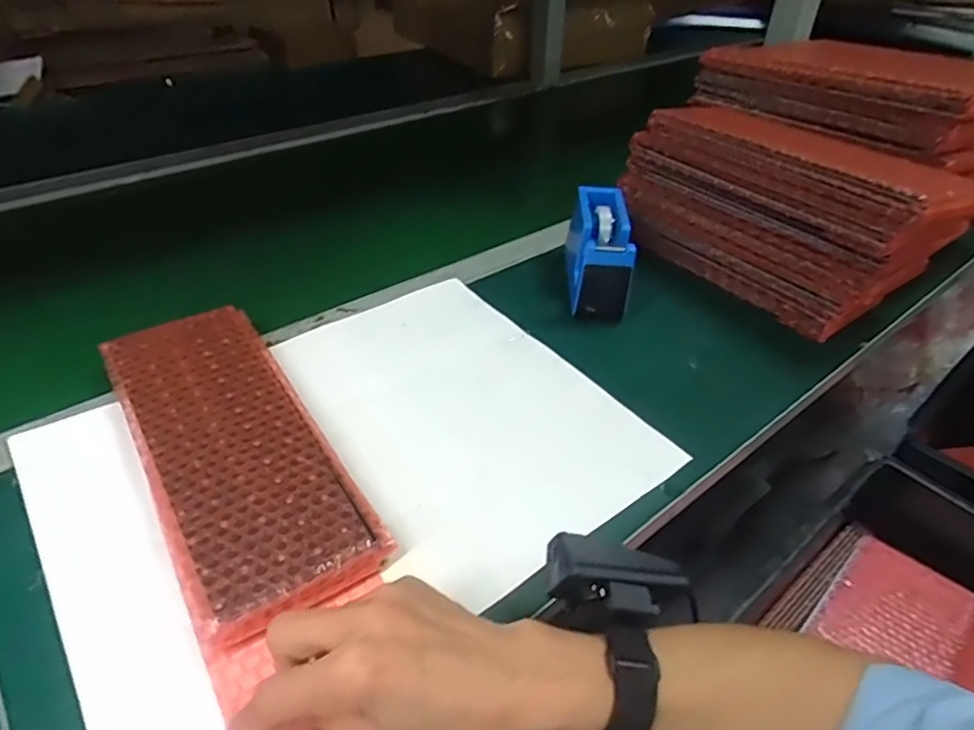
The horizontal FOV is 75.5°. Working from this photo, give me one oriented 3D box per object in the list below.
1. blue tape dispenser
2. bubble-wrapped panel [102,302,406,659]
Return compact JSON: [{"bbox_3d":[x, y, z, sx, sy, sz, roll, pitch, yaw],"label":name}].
[{"bbox_3d":[0.107,-0.112,0.608,0.054,0.079,0.139,7,40,4],"label":"blue tape dispenser"},{"bbox_3d":[-0.177,0.052,0.433,0.109,0.024,0.281,-22,46,-28],"label":"bubble-wrapped panel"}]

